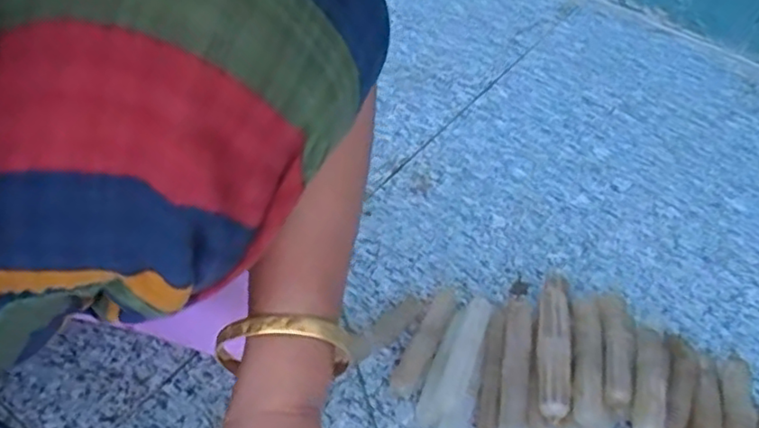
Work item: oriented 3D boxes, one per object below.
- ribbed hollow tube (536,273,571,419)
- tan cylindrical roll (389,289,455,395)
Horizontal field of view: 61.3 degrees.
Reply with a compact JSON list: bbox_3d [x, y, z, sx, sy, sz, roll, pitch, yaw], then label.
[{"bbox_3d":[0.121,0.089,0.448,0.021,0.016,0.102,8,47,3],"label":"ribbed hollow tube"},{"bbox_3d":[0.037,0.095,0.493,0.020,0.009,0.098,24,51,14],"label":"tan cylindrical roll"}]

